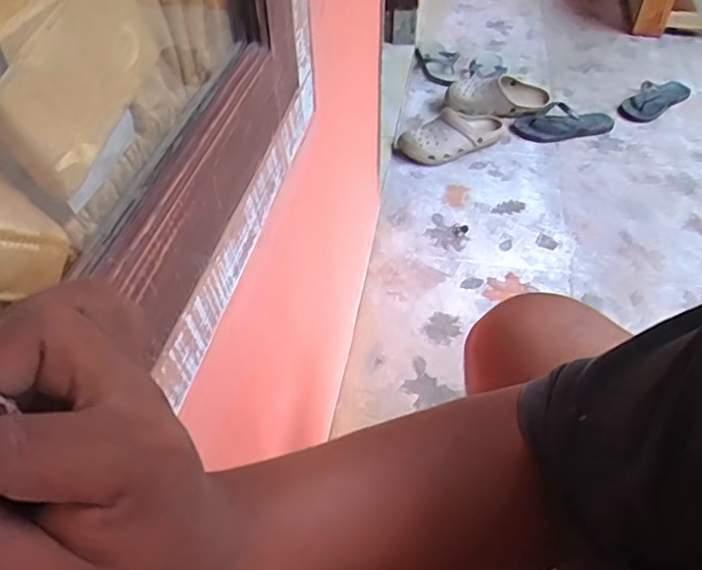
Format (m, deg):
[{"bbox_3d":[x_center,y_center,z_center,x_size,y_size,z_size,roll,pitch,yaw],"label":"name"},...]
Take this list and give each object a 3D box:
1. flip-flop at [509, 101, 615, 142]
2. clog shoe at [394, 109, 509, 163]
[{"bbox_3d":[0.535,-0.417,1.552,0.235,0.035,0.126,-5,46,-4],"label":"flip-flop"},{"bbox_3d":[0.258,-0.380,1.543,0.252,0.078,0.124,-12,47,-11],"label":"clog shoe"}]

